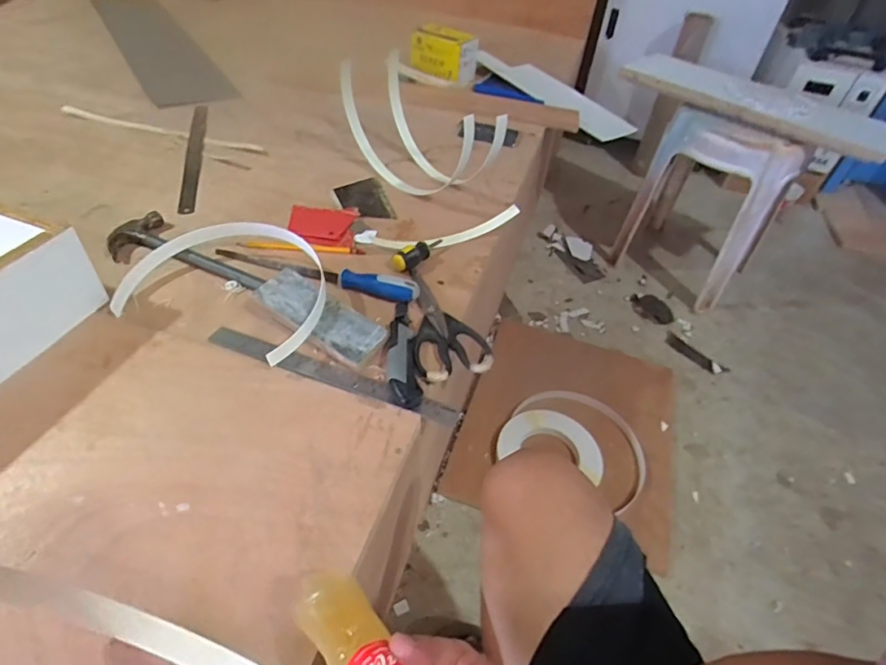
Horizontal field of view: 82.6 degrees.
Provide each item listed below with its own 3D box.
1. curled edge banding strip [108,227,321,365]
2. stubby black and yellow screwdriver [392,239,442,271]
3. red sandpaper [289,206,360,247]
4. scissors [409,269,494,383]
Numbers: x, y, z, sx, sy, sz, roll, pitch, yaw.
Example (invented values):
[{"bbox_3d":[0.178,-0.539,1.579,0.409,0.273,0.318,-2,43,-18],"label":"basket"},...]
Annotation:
[{"bbox_3d":[-0.282,-0.068,0.679,0.274,0.062,0.185,18,48,9],"label":"curled edge banding strip"},{"bbox_3d":[-0.034,-0.125,0.771,0.030,0.025,0.093,36,53,24],"label":"stubby black and yellow screwdriver"},{"bbox_3d":[-0.192,-0.174,0.818,0.106,0.012,0.117,-2,48,-9],"label":"red sandpaper"},{"bbox_3d":[-0.003,-0.022,0.687,0.096,0.016,0.211,-5,48,-12],"label":"scissors"}]

